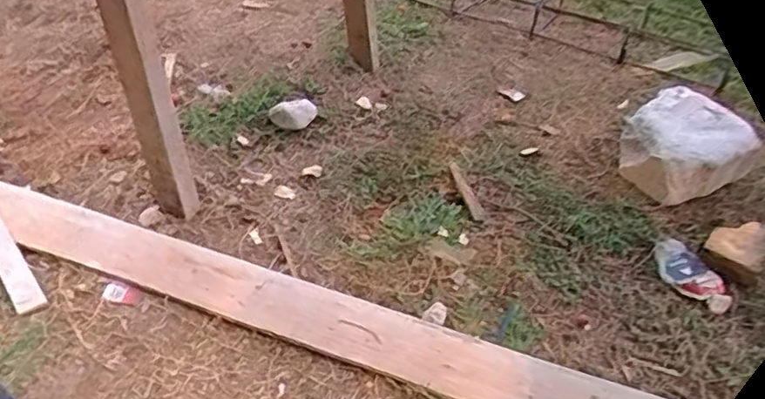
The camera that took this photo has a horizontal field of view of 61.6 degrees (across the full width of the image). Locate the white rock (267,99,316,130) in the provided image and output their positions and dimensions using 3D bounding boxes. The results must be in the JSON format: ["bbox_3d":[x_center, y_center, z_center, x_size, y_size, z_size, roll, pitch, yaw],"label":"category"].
[{"bbox_3d":[-0.164,-0.159,1.185,0.084,0.039,0.053,-12,42,-16],"label":"white rock"}]

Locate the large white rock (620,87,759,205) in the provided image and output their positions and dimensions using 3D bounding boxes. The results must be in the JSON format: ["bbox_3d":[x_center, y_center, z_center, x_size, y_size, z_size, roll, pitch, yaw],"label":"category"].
[{"bbox_3d":[0.496,-0.092,1.073,0.189,0.102,0.170,-6,40,-10],"label":"large white rock"}]

